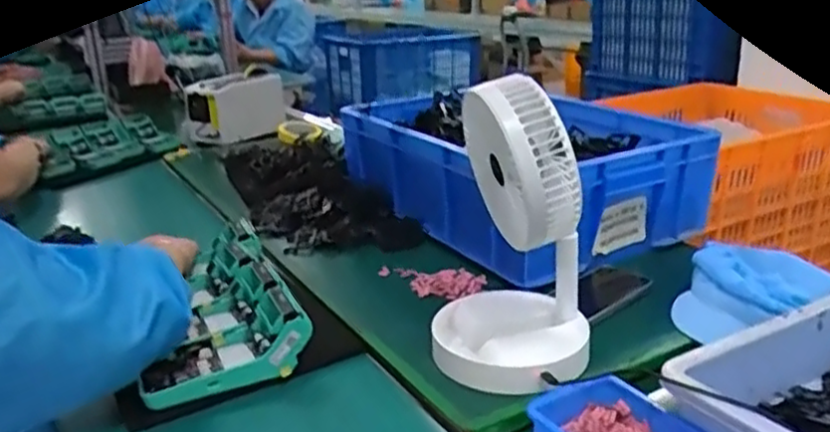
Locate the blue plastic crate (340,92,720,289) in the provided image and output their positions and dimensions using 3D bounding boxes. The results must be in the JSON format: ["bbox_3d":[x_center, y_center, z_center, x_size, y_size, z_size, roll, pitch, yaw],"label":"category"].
[{"bbox_3d":[0.159,-0.076,1.084,0.357,0.158,0.499,-17,24,-33],"label":"blue plastic crate"}]

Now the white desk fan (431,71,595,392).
[{"bbox_3d":[0.093,0.011,0.687,0.153,0.281,0.155,-1,20,4],"label":"white desk fan"}]

